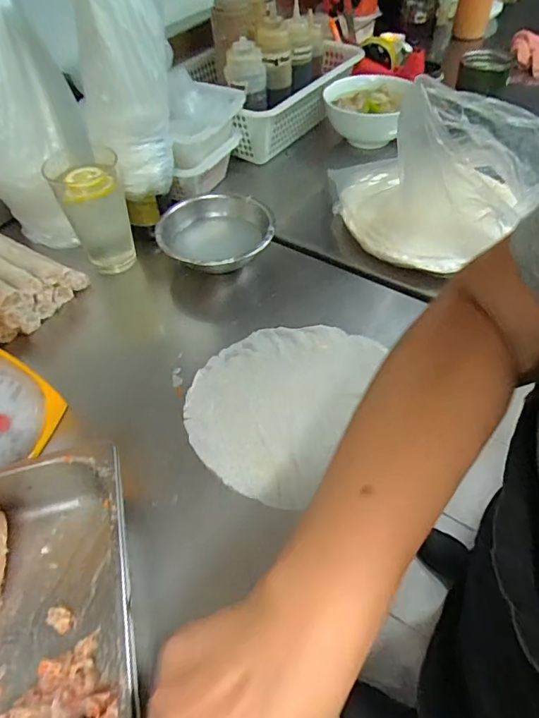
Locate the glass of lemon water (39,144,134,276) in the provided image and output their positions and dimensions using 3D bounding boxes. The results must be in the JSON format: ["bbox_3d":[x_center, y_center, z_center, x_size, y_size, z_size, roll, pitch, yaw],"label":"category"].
[{"bbox_3d":[-0.225,-0.190,0.612,0.083,0.140,0.089,-22,54,-14],"label":"glass of lemon water"}]

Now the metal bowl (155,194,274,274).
[{"bbox_3d":[-0.070,-0.163,0.631,0.144,0.059,0.148,-1,52,2],"label":"metal bowl"}]

